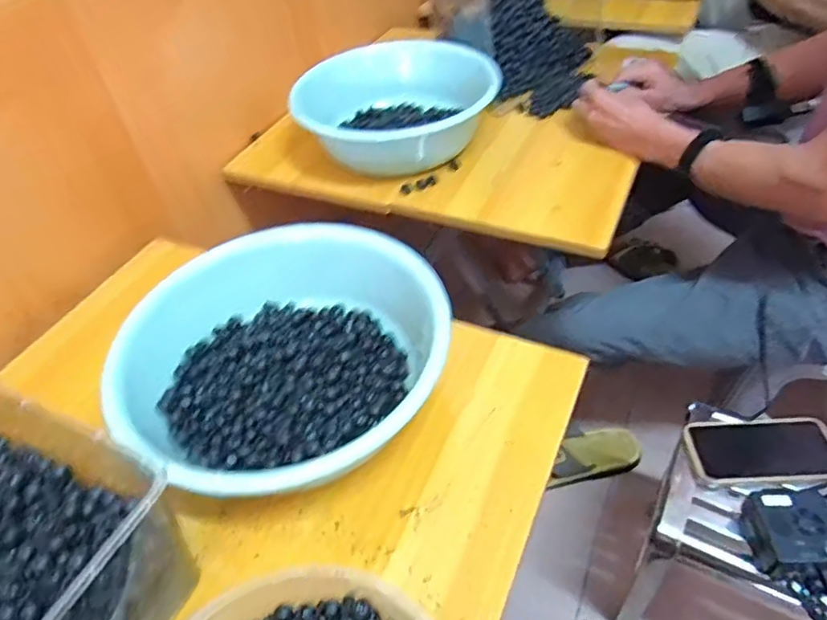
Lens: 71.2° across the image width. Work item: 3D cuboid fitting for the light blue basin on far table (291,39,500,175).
[{"bbox_3d":[-0.031,-0.297,0.860,0.274,0.103,0.213,-32,52,-22],"label":"light blue basin on far table"}]

